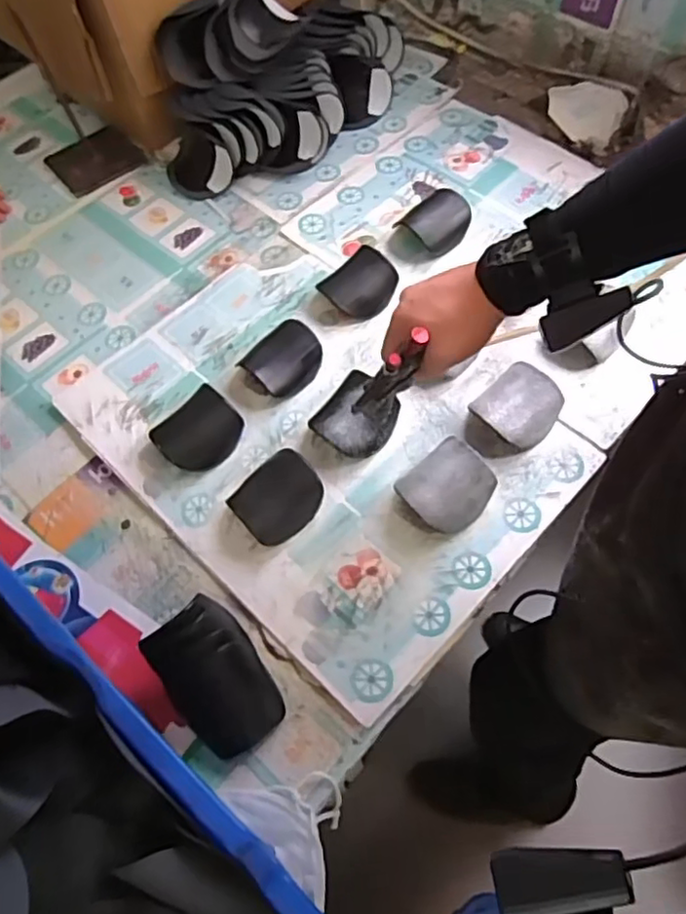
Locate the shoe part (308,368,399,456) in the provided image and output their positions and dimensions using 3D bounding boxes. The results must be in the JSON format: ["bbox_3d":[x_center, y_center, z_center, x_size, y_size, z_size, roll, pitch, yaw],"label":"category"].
[{"bbox_3d":[0.014,-0.046,0.717,0.085,0.040,0.097,22,65,15],"label":"shoe part"}]

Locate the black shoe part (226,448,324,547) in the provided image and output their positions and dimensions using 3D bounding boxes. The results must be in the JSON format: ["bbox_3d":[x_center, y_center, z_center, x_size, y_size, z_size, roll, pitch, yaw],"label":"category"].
[{"bbox_3d":[-0.067,0.045,0.680,0.093,0.028,0.073,-40,66,-17],"label":"black shoe part"}]

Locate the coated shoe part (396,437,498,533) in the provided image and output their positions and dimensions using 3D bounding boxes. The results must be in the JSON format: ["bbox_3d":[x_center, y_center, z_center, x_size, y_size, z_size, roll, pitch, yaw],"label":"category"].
[{"bbox_3d":[0.108,0.032,0.668,0.091,0.043,0.085,-42,67,-18],"label":"coated shoe part"}]

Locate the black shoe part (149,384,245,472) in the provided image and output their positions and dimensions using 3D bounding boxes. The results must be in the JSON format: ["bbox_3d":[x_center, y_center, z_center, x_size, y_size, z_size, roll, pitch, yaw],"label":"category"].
[{"bbox_3d":[-0.164,-0.028,0.722,0.072,0.029,0.091,38,70,21],"label":"black shoe part"}]

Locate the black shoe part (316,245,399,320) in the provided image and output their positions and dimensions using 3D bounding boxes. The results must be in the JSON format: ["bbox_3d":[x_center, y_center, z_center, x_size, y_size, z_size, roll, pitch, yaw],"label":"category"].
[{"bbox_3d":[0.021,-0.219,0.814,0.089,0.036,0.080,-39,66,-17],"label":"black shoe part"}]

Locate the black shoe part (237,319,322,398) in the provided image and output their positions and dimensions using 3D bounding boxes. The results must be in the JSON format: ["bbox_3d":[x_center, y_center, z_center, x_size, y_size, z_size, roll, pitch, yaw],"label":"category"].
[{"bbox_3d":[-0.072,-0.116,0.762,0.075,0.038,0.093,33,68,19],"label":"black shoe part"}]

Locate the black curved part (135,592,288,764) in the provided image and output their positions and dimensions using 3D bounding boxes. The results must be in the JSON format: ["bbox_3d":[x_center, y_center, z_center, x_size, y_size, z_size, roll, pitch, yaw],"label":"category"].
[{"bbox_3d":[-0.117,0.199,0.580,0.081,0.057,0.134,-33,64,-14],"label":"black curved part"}]

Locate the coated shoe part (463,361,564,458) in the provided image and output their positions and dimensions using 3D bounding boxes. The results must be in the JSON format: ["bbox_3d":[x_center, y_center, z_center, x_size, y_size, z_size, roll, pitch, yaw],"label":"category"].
[{"bbox_3d":[0.189,-0.052,0.705,0.086,0.045,0.112,36,69,20],"label":"coated shoe part"}]

